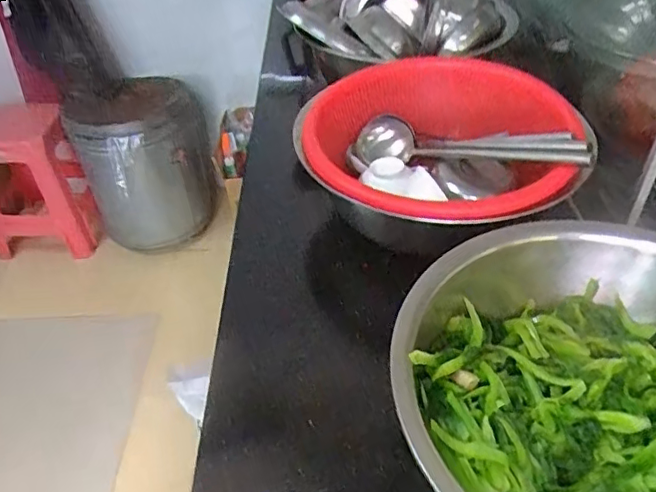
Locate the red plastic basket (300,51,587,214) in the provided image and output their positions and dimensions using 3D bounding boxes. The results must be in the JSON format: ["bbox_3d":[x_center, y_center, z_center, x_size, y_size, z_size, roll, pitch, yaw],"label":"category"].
[{"bbox_3d":[0.132,-0.126,0.856,0.339,0.141,0.364,-4,42,-2],"label":"red plastic basket"}]

